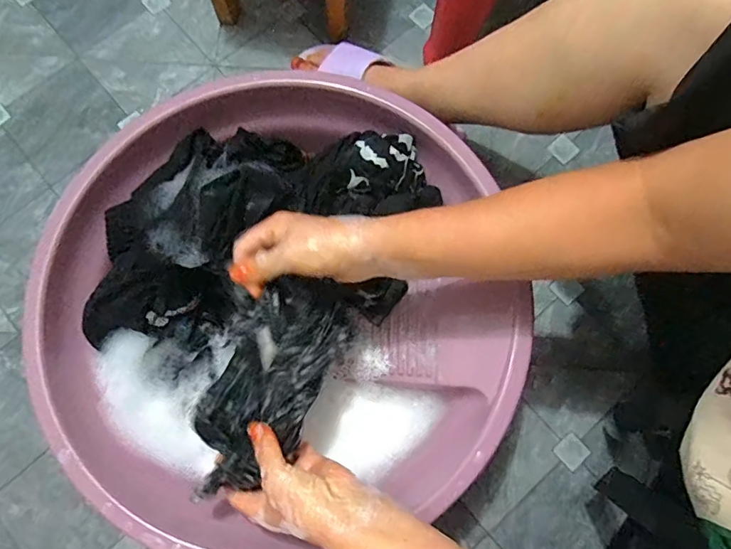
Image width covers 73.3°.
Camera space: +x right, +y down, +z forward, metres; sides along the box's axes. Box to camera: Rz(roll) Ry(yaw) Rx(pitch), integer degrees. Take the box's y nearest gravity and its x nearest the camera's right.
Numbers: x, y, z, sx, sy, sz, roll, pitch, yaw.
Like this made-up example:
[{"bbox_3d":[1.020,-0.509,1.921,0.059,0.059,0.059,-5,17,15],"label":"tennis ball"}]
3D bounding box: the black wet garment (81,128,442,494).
[{"bbox_3d":[-0.080,-0.009,0.472,0.231,0.130,0.350,42,80,8],"label":"black wet garment"}]

